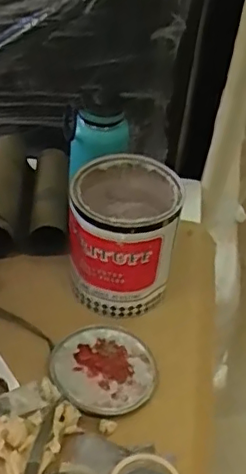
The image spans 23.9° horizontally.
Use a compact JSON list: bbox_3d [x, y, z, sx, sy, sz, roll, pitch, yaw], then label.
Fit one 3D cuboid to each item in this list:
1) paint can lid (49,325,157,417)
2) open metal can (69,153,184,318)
[{"bbox_3d":[-0.030,0.189,0.849,0.149,0.021,0.148,7,40,-6],"label":"paint can lid"},{"bbox_3d":[-0.002,-0.005,0.915,0.157,0.192,0.161,3,45,-3],"label":"open metal can"}]

